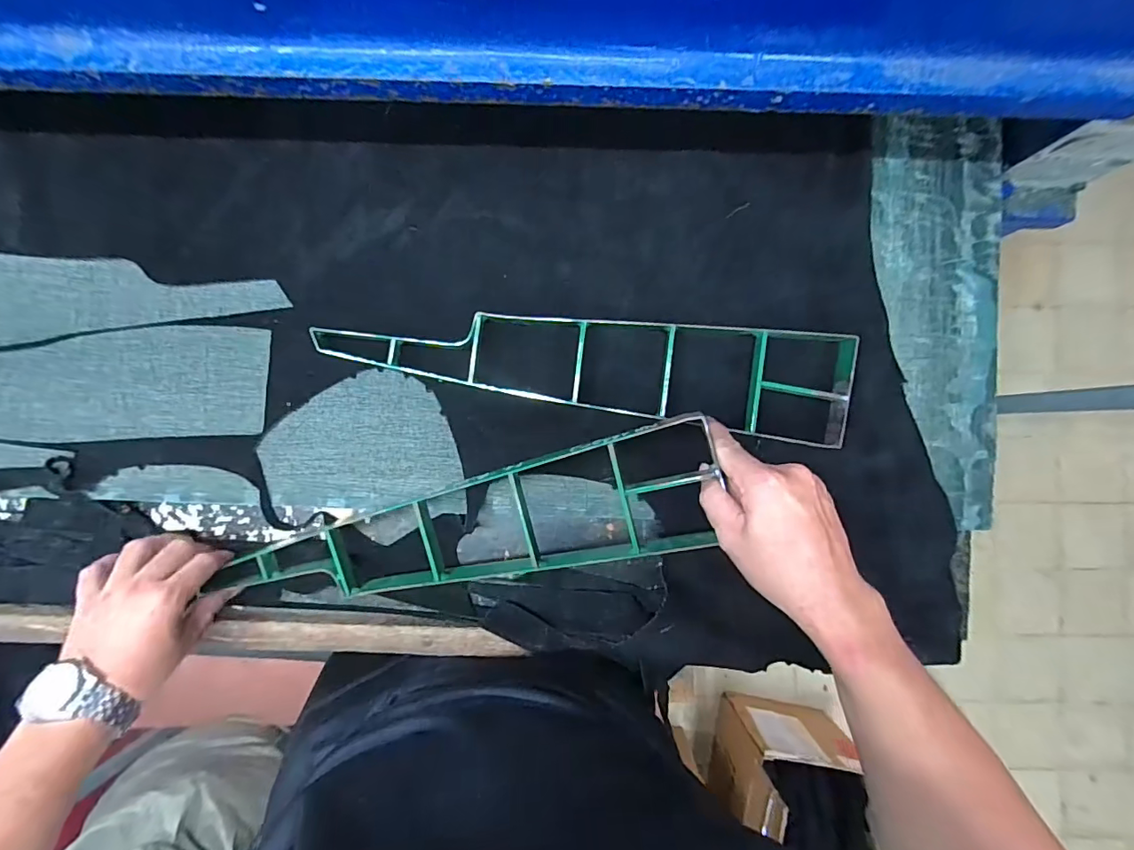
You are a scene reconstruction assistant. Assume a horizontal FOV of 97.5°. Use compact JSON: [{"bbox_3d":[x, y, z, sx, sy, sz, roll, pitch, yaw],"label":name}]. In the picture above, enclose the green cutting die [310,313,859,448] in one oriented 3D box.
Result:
[{"bbox_3d":[0.018,-0.065,0.456,0.480,0.035,0.098,9,89,0],"label":"green cutting die"}]

